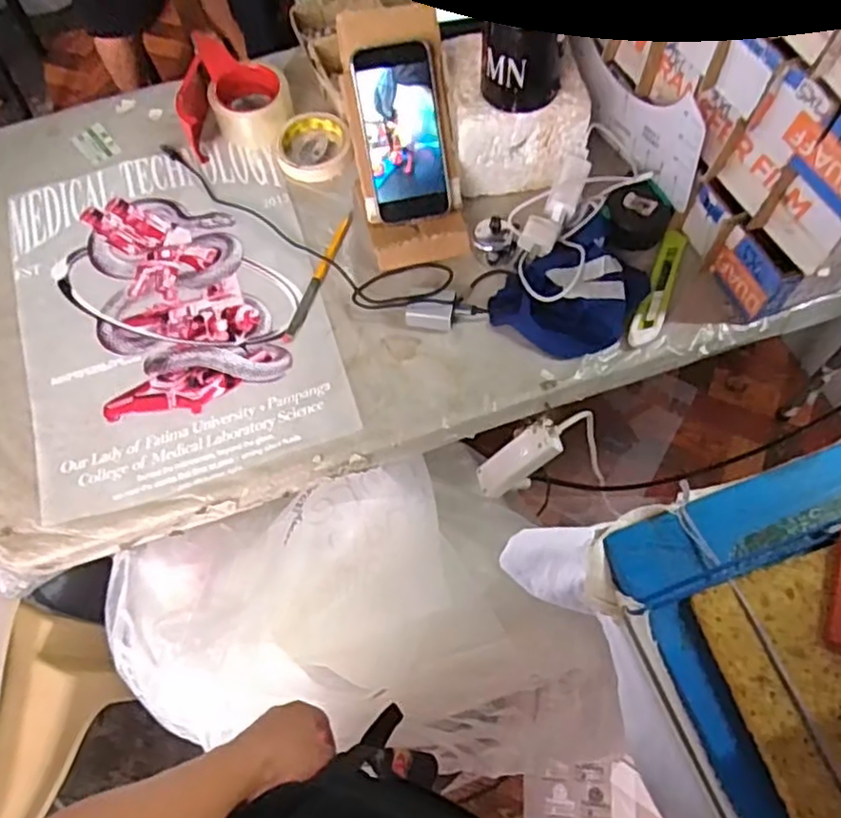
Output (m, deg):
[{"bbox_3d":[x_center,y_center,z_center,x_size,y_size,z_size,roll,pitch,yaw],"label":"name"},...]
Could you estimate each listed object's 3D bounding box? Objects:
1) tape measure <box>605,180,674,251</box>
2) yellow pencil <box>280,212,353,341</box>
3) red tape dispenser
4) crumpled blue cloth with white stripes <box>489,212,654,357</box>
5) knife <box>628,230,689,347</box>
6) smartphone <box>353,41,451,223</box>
[{"bbox_3d":[0.236,-0.208,0.735,0.071,0.041,0.067,20,66,12],"label":"tape measure"},{"bbox_3d":[-0.111,-0.148,0.749,0.014,0.004,0.178,16,66,10],"label":"yellow pencil"},{"bbox_3d":[-0.226,-0.381,0.828,0.130,0.073,0.123,-3,64,1],"label":"red tape dispenser"},{"bbox_3d":[0.159,-0.129,0.697,0.129,0.048,0.143,31,69,16],"label":"crumpled blue cloth with white stripes"},{"bbox_3d":[0.254,-0.131,0.712,0.030,0.014,0.158,22,67,13],"label":"knife"},{"bbox_3d":[-0.017,-0.281,0.695,0.077,0.165,0.010,-11,21,-3],"label":"smartphone"}]

